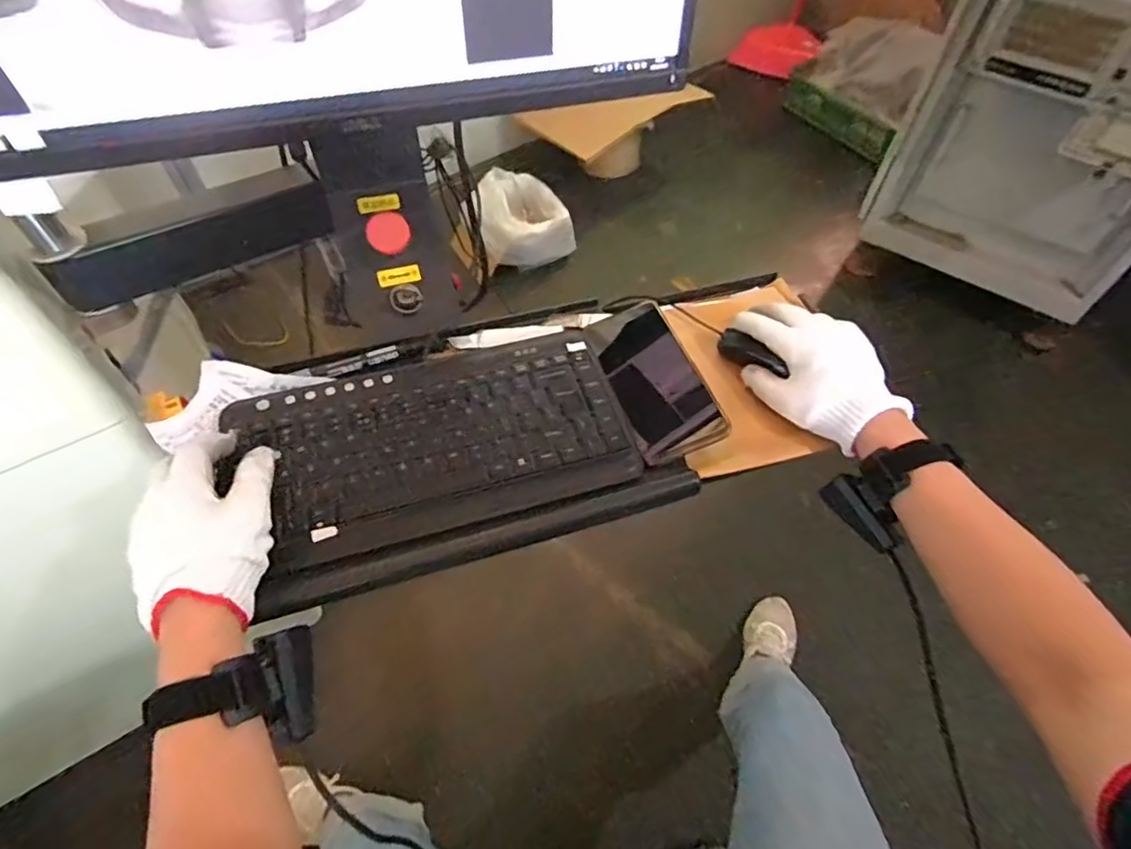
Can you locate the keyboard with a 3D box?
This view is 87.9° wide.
[{"bbox_3d":[-0.105,0.009,0.477,0.301,0.017,0.159,-15,54,-12],"label":"keyboard"}]

